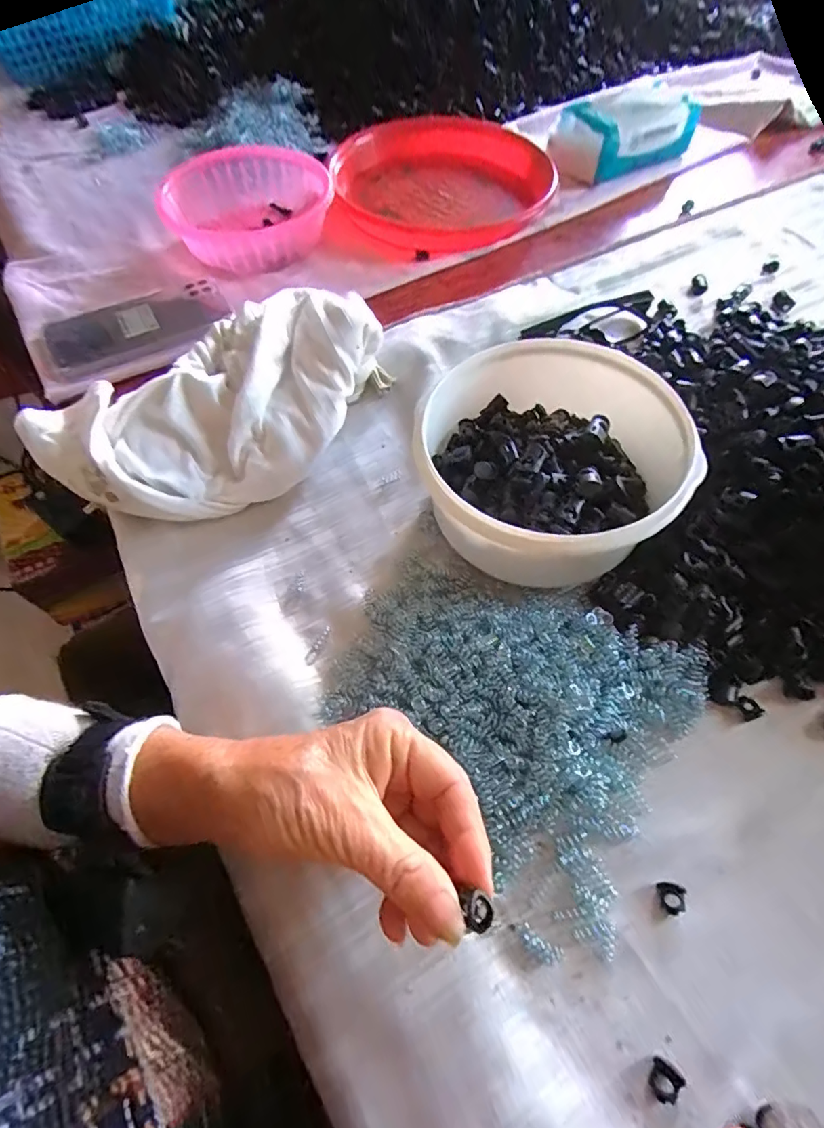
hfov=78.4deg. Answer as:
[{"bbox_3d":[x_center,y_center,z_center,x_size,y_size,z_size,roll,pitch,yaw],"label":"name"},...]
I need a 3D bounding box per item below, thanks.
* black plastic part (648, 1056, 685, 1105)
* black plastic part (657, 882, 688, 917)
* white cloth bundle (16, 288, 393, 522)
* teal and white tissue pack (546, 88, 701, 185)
[{"bbox_3d":[0.110,0.226,0.219,0.012,0.005,0.014,37,67,21],"label":"black plastic part"},{"bbox_3d":[0.131,0.167,0.252,0.014,0.006,0.014,-3,60,0],"label":"black plastic part"},{"bbox_3d":[-0.143,-0.123,0.383,0.155,0.062,0.243,38,68,21],"label":"white cloth bundle"},{"bbox_3d":[0.243,-0.505,0.596,0.154,0.069,0.082,-25,62,-12],"label":"teal and white tissue pack"}]

